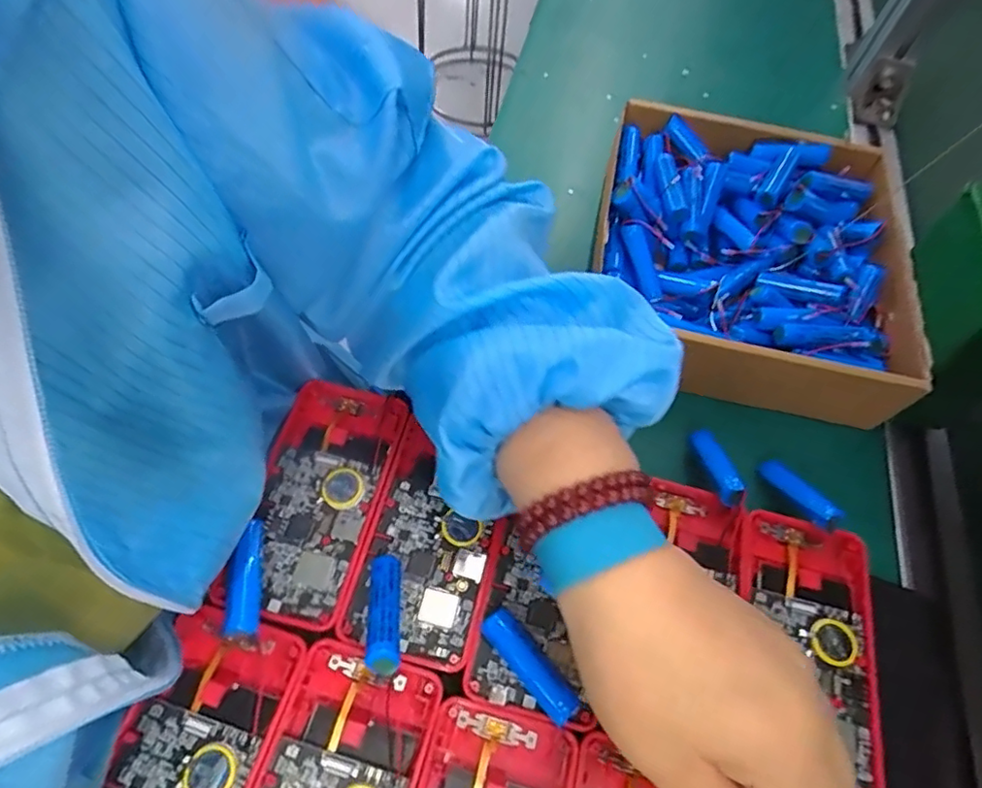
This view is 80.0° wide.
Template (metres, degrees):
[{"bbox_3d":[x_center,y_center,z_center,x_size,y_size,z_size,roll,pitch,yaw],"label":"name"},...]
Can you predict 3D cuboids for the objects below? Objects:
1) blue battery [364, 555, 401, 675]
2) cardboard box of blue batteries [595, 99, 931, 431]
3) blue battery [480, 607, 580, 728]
[{"bbox_3d":[-0.047,0.095,0.255,0.013,0.013,0.051,-5,41,-6],"label":"blue battery"},{"bbox_3d":[0.165,-0.097,0.383,0.183,0.048,0.200,13,61,4],"label":"cardboard box of blue batteries"},{"bbox_3d":[0.017,0.121,0.260,0.014,0.014,0.053,-37,69,-21],"label":"blue battery"}]

